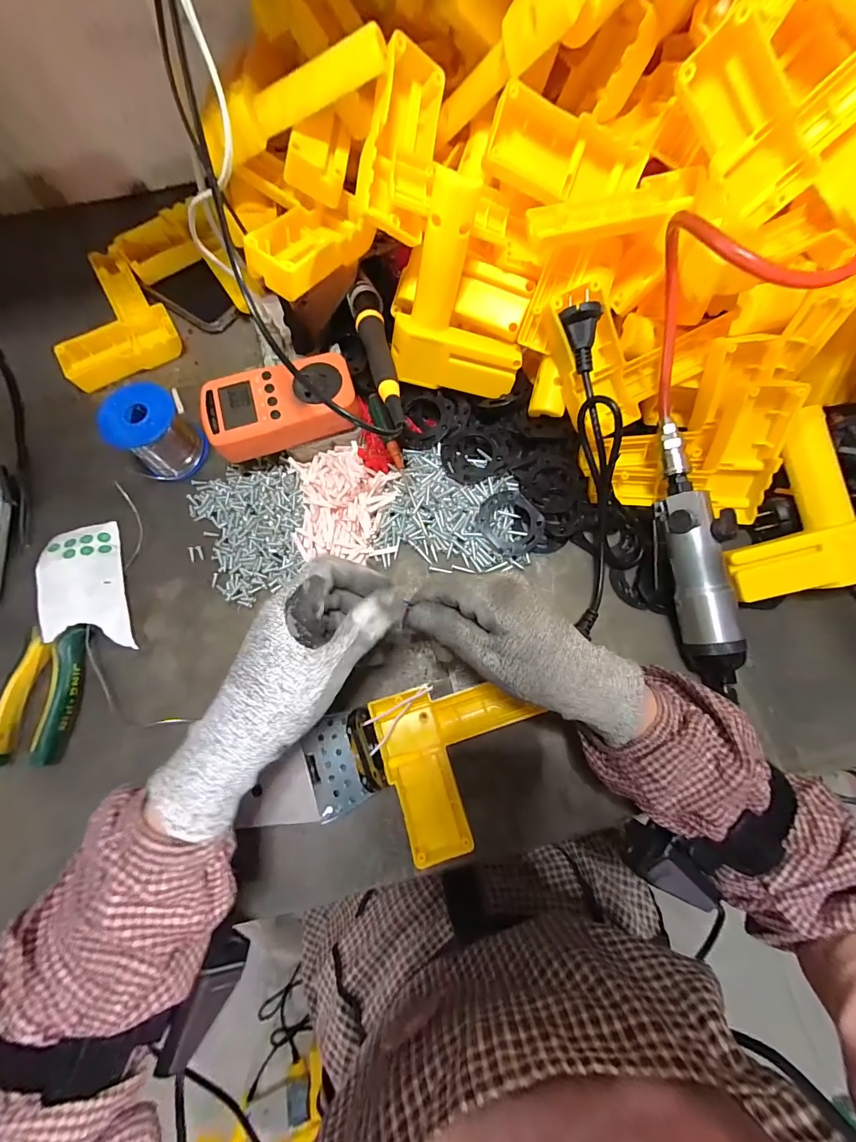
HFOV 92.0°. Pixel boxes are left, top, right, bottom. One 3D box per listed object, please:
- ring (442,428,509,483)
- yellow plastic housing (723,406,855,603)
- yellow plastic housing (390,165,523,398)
[{"bbox_3d":[0.042,-0.107,0.380,0.058,0.010,0.049,-27,89,4],"label":"ring"},{"bbox_3d":[0.297,-0.052,0.339,0.108,0.049,0.138,-9,75,-2],"label":"yellow plastic housing"},{"bbox_3d":[0.036,-0.225,0.348,0.110,0.137,0.050,14,45,-13],"label":"yellow plastic housing"}]

